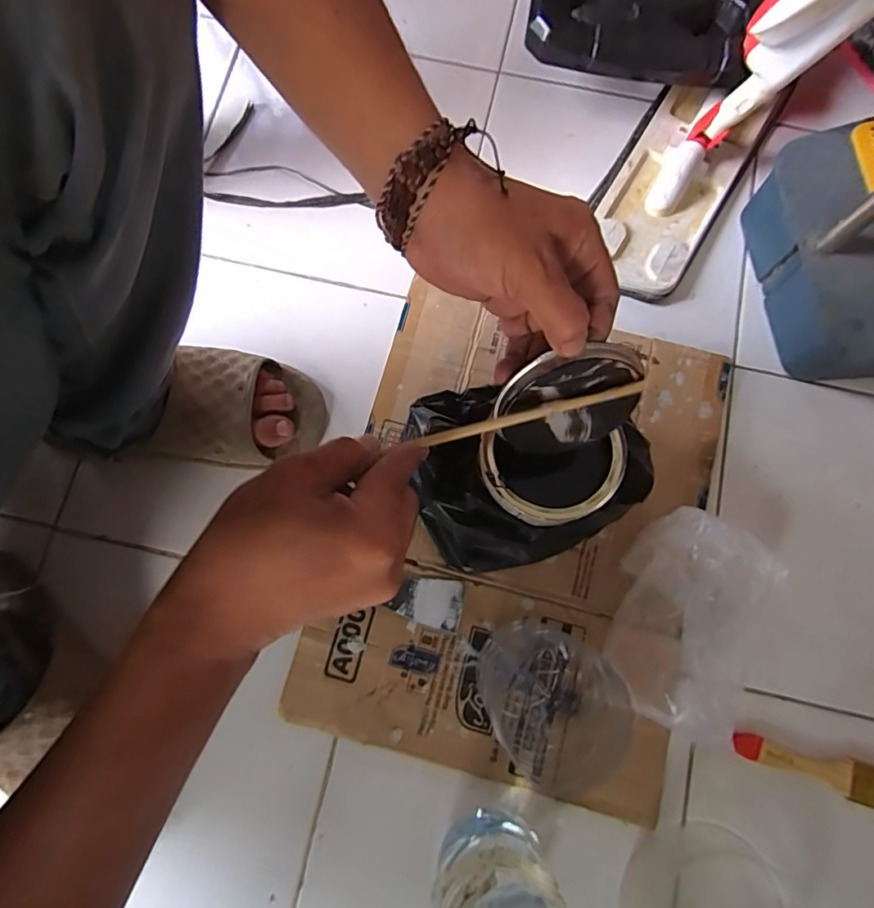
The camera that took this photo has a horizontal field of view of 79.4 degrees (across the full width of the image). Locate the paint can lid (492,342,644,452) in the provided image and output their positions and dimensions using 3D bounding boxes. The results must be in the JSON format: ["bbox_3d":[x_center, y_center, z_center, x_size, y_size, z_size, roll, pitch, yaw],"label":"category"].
[{"bbox_3d":[0.073,-0.027,0.295,0.078,0.073,0.014,-7,54,-4],"label":"paint can lid"}]

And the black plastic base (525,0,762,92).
[{"bbox_3d":[0.216,-0.490,0.537,0.205,0.033,0.236,15,76,2],"label":"black plastic base"}]

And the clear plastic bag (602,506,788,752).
[{"bbox_3d":[0.211,0.139,0.444,0.127,0.051,0.172,26,77,5],"label":"clear plastic bag"}]

